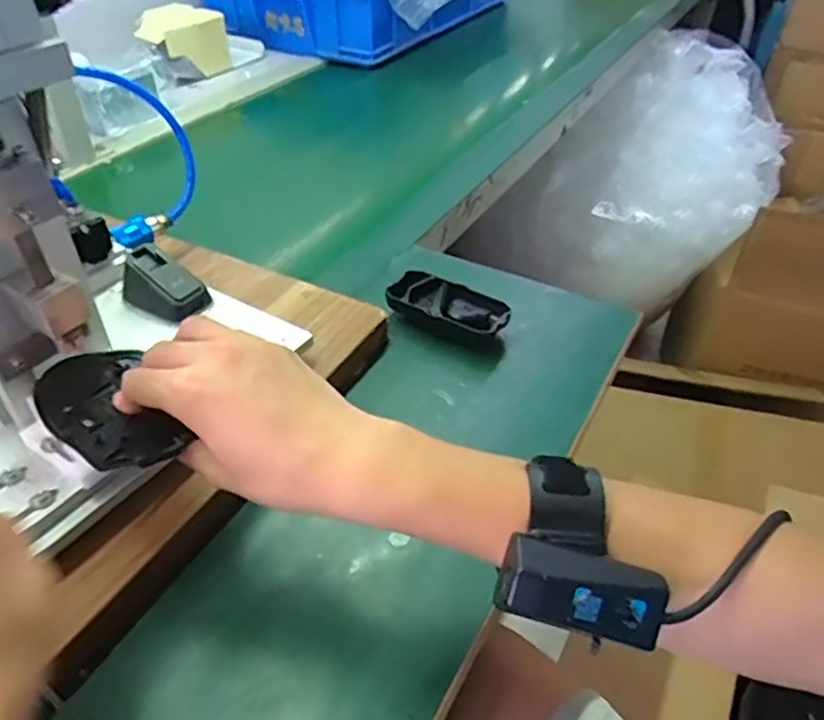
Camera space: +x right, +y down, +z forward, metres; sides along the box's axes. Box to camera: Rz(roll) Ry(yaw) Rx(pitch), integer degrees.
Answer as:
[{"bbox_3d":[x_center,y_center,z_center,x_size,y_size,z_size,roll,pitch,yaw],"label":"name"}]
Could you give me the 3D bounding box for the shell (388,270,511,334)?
[{"bbox_3d":[0.033,-0.044,0.596,0.111,0.028,0.052,21,45,21],"label":"shell"}]

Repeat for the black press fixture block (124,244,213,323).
[{"bbox_3d":[-0.197,-0.056,0.527,0.064,0.047,0.037,17,44,17],"label":"black press fixture block"}]

